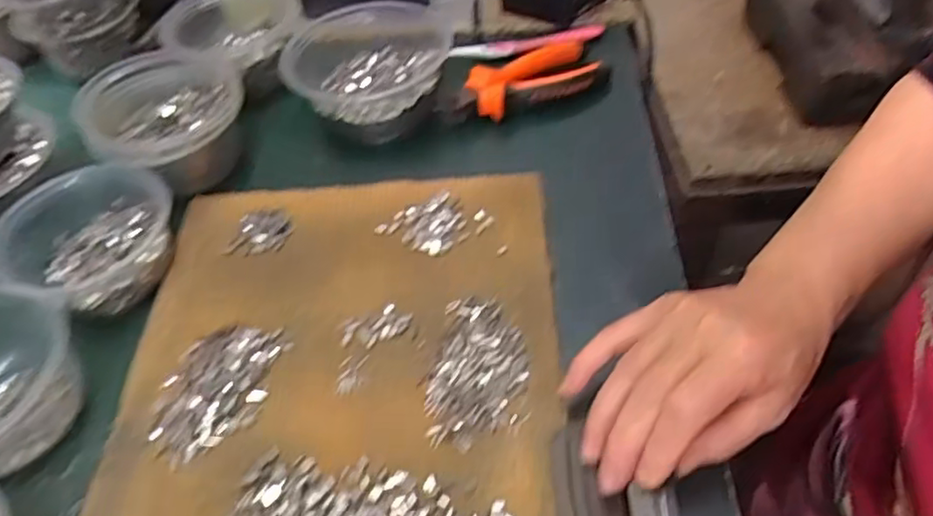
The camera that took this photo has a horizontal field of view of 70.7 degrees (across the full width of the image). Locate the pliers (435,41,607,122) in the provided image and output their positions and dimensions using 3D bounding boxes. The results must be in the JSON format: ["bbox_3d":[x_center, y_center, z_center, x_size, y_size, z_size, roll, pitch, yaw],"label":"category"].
[{"bbox_3d":[0.043,-0.152,0.568,0.143,0.027,0.069,-16,50,-10],"label":"pliers"}]

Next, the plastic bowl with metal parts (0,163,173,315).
[{"bbox_3d":[-0.261,-0.011,0.456,0.114,0.049,0.106,-2,49,2],"label":"plastic bowl with metal parts"}]

